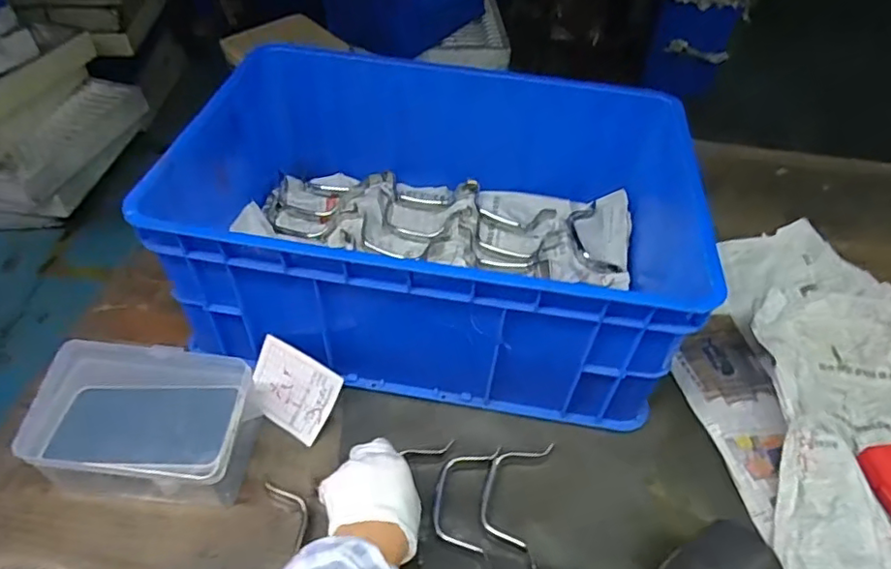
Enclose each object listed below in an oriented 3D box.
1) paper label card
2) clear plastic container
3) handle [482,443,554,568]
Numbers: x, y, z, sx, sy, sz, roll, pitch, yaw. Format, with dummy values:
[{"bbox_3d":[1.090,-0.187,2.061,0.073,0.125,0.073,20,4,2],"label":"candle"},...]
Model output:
[{"bbox_3d":[-0.158,0.107,0.597,0.092,0.077,0.007,29,8,13],"label":"paper label card"},{"bbox_3d":[-0.276,0.128,0.542,0.184,0.093,0.119,6,48,2],"label":"clear plastic container"},{"bbox_3d":[0.065,0.197,0.545,0.057,0.011,0.118,12,49,7],"label":"handle"}]

